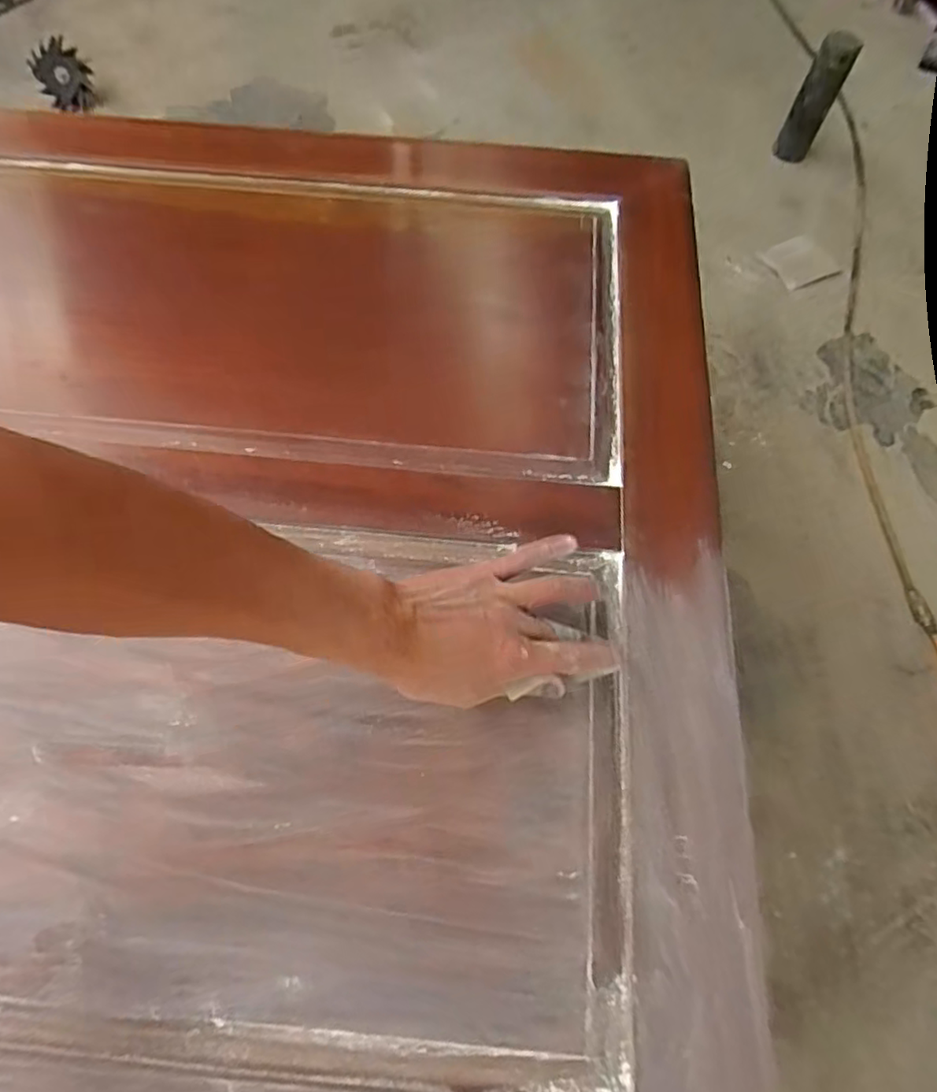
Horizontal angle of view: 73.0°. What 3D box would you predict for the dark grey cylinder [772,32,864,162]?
[{"bbox_3d":[0.651,-0.836,1.193,0.065,0.194,0.069,28,69,11],"label":"dark grey cylinder"}]

